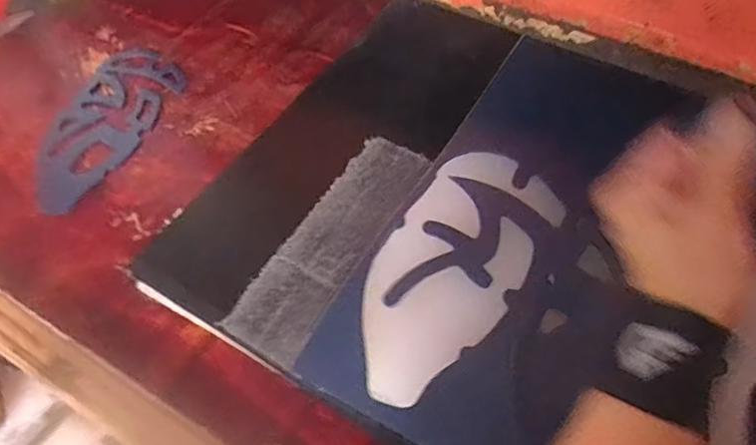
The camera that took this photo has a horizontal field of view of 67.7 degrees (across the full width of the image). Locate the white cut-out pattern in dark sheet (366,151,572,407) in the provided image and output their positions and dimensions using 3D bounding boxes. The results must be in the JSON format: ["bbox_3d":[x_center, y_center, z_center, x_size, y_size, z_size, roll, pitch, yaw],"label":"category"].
[{"bbox_3d":[0.055,0.031,0.430,0.102,0.007,0.220,30,62,20],"label":"white cut-out pattern in dark sheet"}]

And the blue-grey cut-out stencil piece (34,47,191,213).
[{"bbox_3d":[-0.288,-0.107,0.591,0.103,0.004,0.226,14,56,10],"label":"blue-grey cut-out stencil piece"}]

